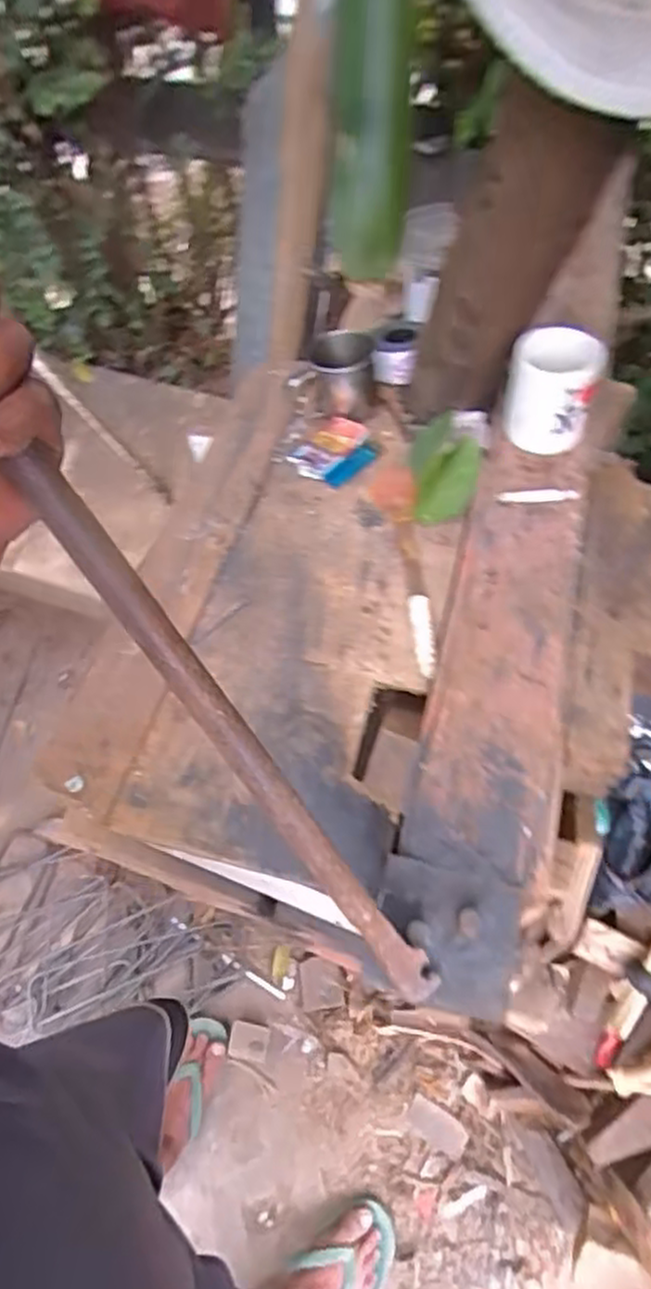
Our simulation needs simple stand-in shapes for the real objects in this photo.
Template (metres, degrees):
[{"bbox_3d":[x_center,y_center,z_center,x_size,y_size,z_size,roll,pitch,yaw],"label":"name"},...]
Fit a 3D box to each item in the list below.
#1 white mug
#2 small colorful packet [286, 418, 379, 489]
[{"bbox_3d":[0.239,-0.270,0.761,0.094,0.102,0.105,10,61,10],"label":"white mug"},{"bbox_3d":[0.013,-0.224,0.859,0.080,0.017,0.091,34,67,22],"label":"small colorful packet"}]

